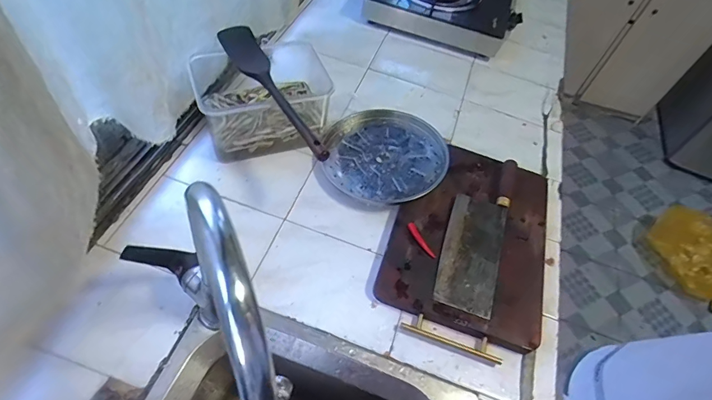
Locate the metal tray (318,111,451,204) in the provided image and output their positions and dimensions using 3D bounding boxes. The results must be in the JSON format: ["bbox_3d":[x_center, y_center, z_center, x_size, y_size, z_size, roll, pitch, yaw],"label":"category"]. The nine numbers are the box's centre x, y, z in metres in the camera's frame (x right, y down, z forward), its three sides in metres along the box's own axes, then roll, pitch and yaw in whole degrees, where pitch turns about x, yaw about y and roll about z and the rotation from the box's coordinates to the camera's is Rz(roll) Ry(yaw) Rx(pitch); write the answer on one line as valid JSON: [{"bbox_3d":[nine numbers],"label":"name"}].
[{"bbox_3d":[0.050,-0.083,0.753,0.218,0.019,0.198,26,54,9],"label":"metal tray"}]

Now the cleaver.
[{"bbox_3d":[0.197,0.041,0.677,0.089,0.027,0.284,20,54,5],"label":"cleaver"}]

